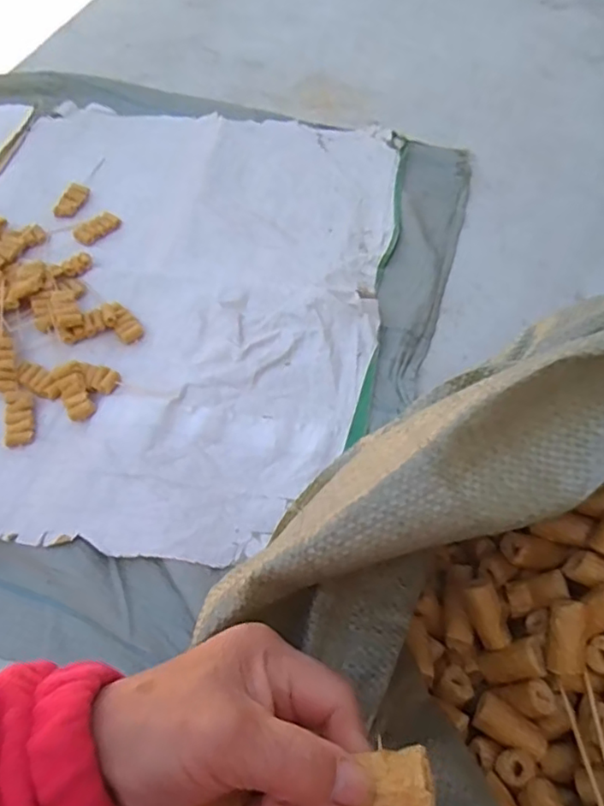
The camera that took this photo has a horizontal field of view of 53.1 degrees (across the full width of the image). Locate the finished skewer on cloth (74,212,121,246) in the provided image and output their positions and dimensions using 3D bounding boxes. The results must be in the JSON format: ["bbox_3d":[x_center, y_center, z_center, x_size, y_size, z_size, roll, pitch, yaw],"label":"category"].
[{"bbox_3d":[-0.416,-0.356,1.231,0.048,0.018,0.089,31,58,21],"label":"finished skewer on cloth"}]

